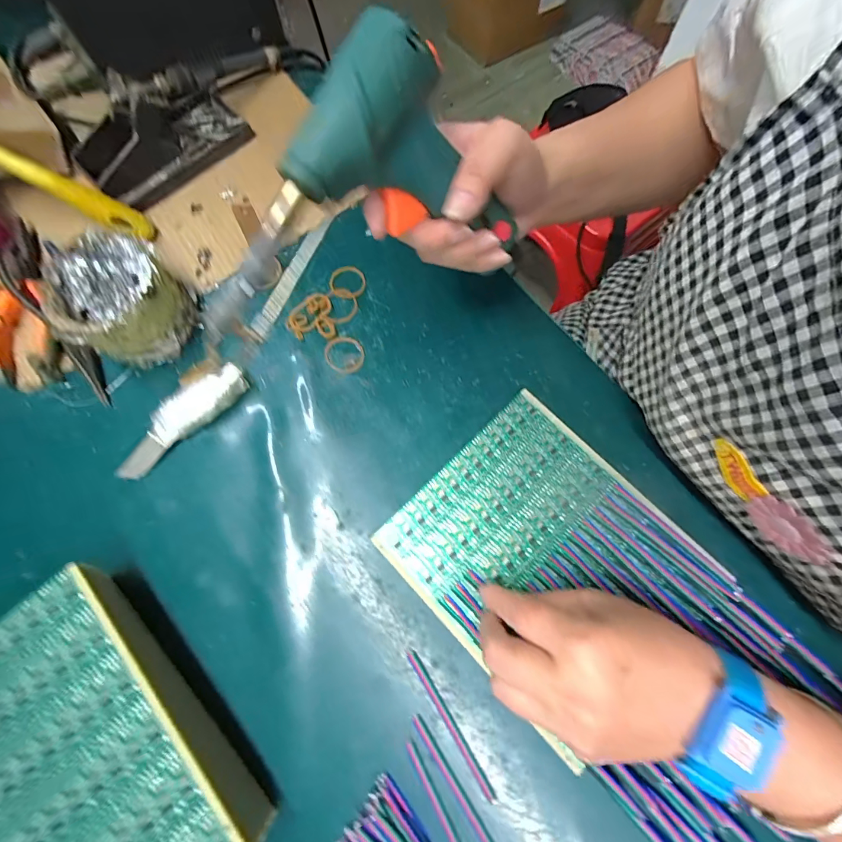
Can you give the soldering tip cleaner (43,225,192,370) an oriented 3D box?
[{"bbox_3d":[-0.237,-0.096,0.308,0.082,0.076,0.082,0,74,0],"label":"soldering tip cleaner"}]

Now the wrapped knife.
[{"bbox_3d":[-0.190,-0.002,0.313,0.116,0.019,0.033,-38,76,-10],"label":"wrapped knife"}]

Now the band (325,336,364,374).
[{"bbox_3d":[-0.064,-0.056,0.334,0.032,0.004,0.034,0,73,1],"label":"band"}]

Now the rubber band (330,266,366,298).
[{"bbox_3d":[-0.064,-0.122,0.352,0.030,0.004,0.030,0,73,1],"label":"rubber band"}]

